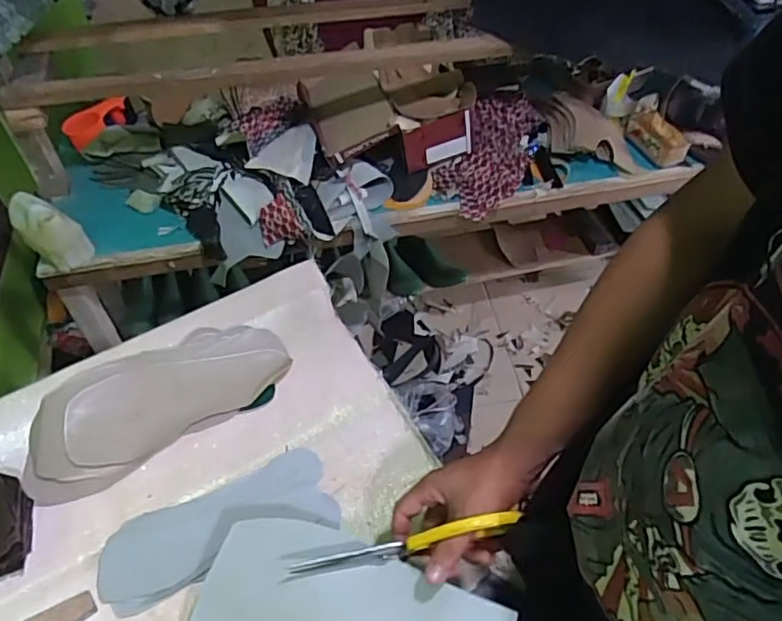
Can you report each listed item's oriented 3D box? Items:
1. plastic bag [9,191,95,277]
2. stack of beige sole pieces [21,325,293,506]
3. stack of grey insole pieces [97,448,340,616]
[{"bbox_3d":[-0.570,-0.129,1.021,0.096,0.109,0.104,-30,58,-21],"label":"plastic bag"},{"bbox_3d":[-0.281,0.105,0.736,0.312,0.015,0.135,-26,73,-23],"label":"stack of beige sole pieces"},{"bbox_3d":[-0.189,0.235,0.666,0.249,0.007,0.096,-21,55,-16],"label":"stack of grey insole pieces"}]

